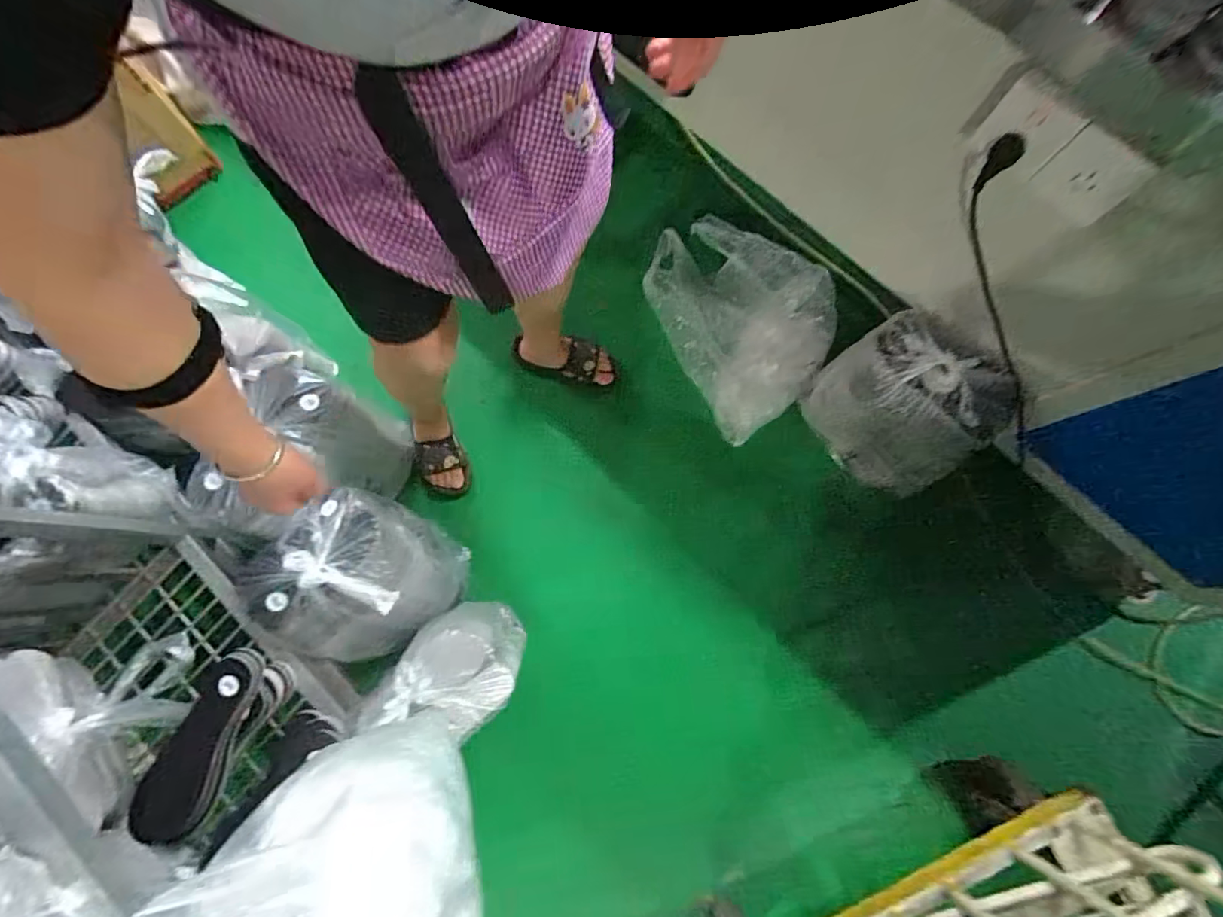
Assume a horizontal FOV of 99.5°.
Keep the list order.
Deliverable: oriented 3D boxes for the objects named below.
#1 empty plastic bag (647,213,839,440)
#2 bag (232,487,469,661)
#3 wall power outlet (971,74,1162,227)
[{"bbox_3d":[0.268,-0.307,1.072,0.305,0.102,0.443,-28,80,-7],"label":"empty plastic bag"},{"bbox_3d":[-0.410,0.201,0.854,0.256,0.237,0.222,-40,81,-9],"label":"bag"},{"bbox_3d":[0.489,-0.338,0.569,0.024,0.088,0.165,-37,81,-9],"label":"wall power outlet"}]

